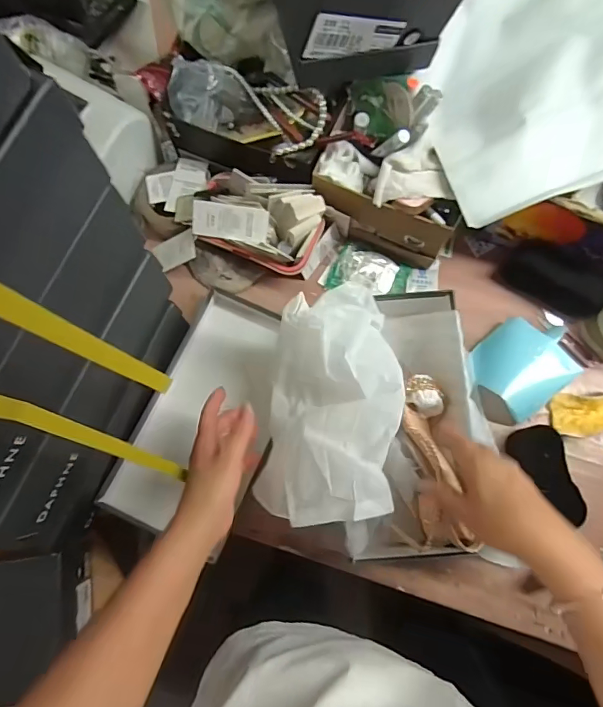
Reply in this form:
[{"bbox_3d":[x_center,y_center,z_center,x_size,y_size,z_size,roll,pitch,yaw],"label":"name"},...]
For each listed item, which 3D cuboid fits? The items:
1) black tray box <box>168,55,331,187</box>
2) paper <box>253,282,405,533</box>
[{"bbox_3d":[-0.067,-0.302,0.581,0.210,0.067,0.117,23,79,4],"label":"black tray box"},{"bbox_3d":[0.033,0.047,0.479,0.128,0.084,0.245,7,78,1],"label":"paper"}]

